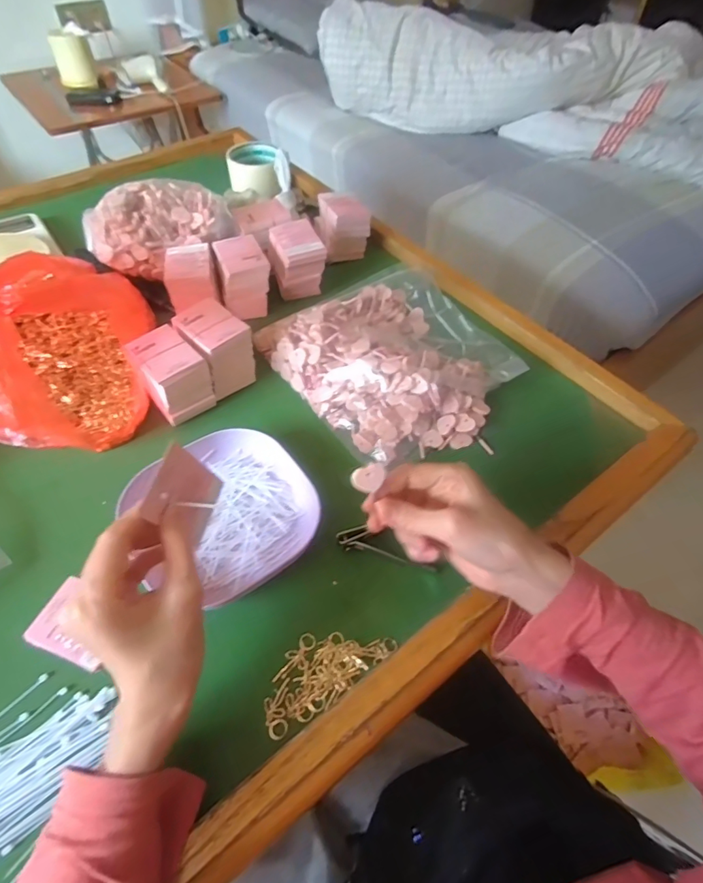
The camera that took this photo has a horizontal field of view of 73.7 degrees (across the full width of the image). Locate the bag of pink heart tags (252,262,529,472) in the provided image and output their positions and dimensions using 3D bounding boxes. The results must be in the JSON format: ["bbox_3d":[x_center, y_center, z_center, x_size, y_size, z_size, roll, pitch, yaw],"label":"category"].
[{"bbox_3d":[0.046,-0.091,0.500,0.210,0.047,0.228,-34,62,-24],"label":"bag of pink heart tags"}]

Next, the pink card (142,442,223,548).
[{"bbox_3d":[-0.103,0.031,0.293,0.004,0.053,0.045,-1,54,25],"label":"pink card"}]

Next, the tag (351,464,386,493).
[{"bbox_3d":[0.011,0.023,0.300,0.022,0.004,0.016,-20,95,-6],"label":"tag"}]

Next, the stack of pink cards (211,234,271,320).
[{"bbox_3d":[-0.129,-0.198,0.564,0.054,0.063,0.075,-13,55,-12],"label":"stack of pink cards"}]

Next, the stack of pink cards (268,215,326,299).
[{"bbox_3d":[-0.067,-0.223,0.576,0.055,0.068,0.059,-18,57,-15],"label":"stack of pink cards"}]

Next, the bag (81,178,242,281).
[{"bbox_3d":[-0.230,-0.252,0.574,0.160,0.088,0.098,-21,57,-17],"label":"bag"}]

